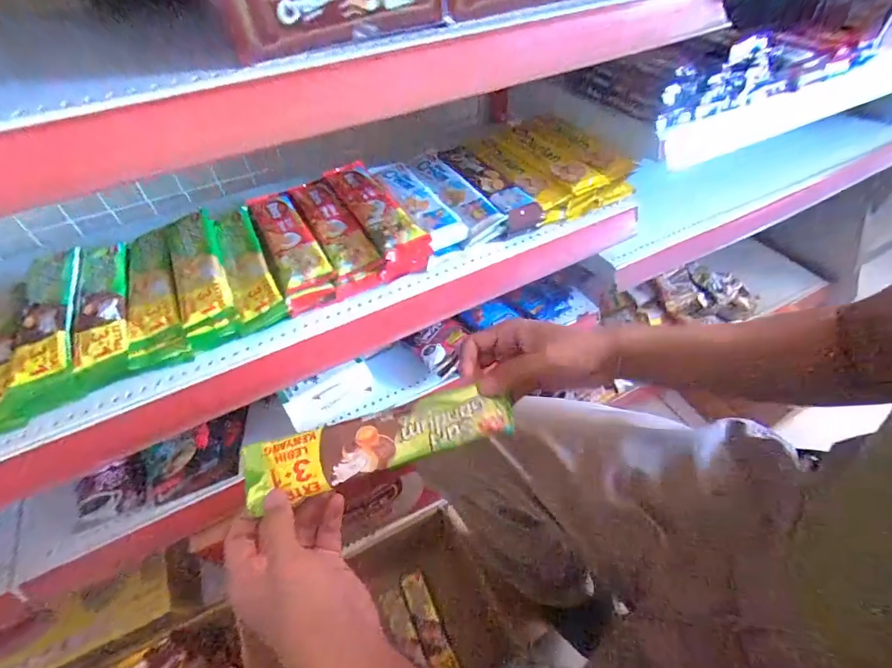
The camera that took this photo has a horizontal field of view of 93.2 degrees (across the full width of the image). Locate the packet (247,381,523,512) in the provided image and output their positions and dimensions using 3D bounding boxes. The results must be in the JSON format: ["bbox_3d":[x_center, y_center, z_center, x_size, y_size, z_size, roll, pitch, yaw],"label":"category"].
[{"bbox_3d":[-0.046,0.081,0.321,0.202,0.019,0.043,-13,50,-11],"label":"packet"}]

